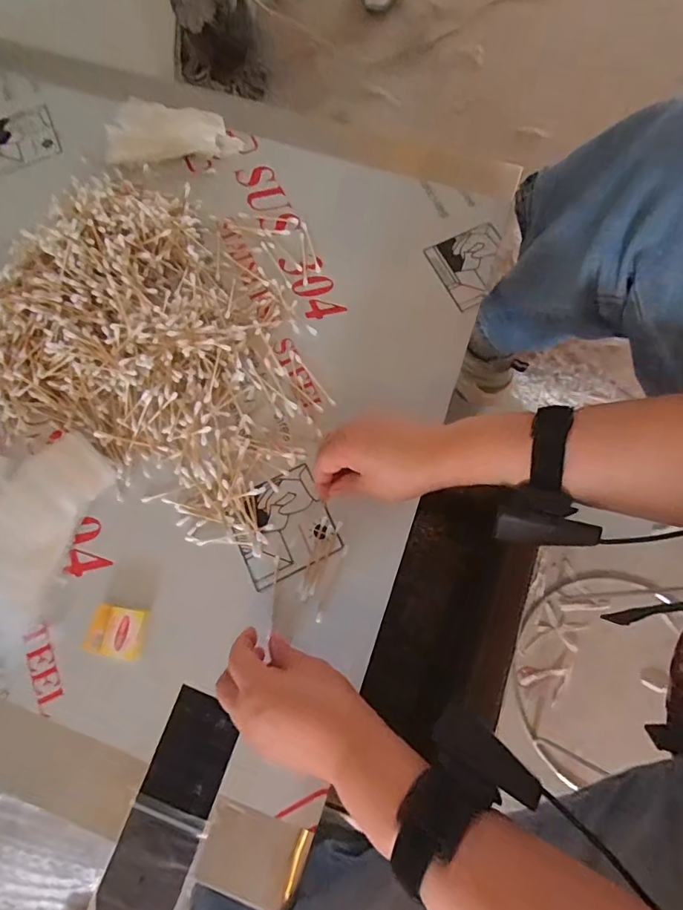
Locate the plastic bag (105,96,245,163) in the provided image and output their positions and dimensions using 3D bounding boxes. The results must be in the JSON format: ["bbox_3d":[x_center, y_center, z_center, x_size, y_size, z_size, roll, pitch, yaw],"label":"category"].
[{"bbox_3d":[-0.208,-0.404,0.634,0.161,0.024,0.100,9,72,4],"label":"plastic bag"}]

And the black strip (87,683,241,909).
[{"bbox_3d":[-0.137,0.290,0.405,0.065,0.009,0.179,18,73,7],"label":"black strip"}]

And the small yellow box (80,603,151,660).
[{"bbox_3d":[-0.197,0.153,0.445,0.051,0.013,0.040,8,72,3],"label":"small yellow box"}]

